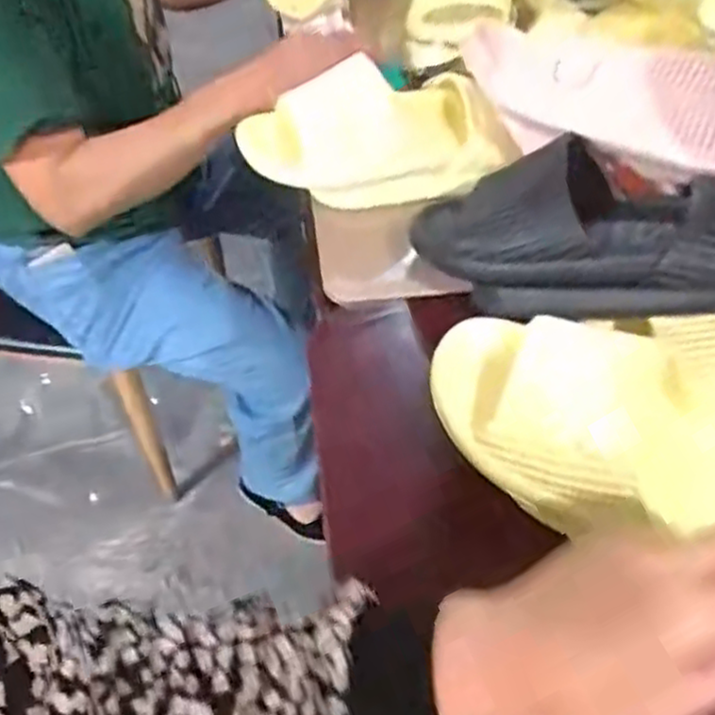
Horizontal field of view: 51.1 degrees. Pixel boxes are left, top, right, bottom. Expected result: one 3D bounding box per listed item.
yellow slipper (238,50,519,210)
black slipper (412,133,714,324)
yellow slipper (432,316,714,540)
[{"bbox_3d":[0.013,-0.195,0.659,0.221,0.078,0.119,-3,49,-1],"label":"yellow slipper"},{"bbox_3d":[0.178,-0.085,0.516,0.280,0.081,0.121,7,47,10],"label":"black slipper"},{"bbox_3d":[0.182,0.064,0.400,0.295,0.062,0.095,27,52,9],"label":"yellow slipper"}]

